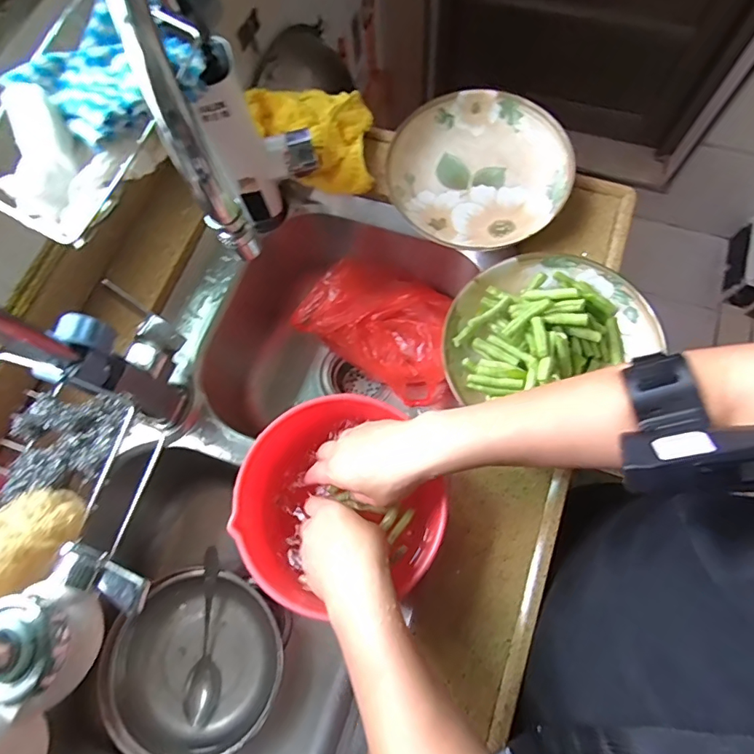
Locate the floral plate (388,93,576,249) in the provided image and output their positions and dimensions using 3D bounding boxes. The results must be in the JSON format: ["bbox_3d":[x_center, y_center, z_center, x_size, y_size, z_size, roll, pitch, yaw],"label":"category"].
[{"bbox_3d":[0.110,-0.226,0.534,0.193,0.042,0.180,-1,71,2],"label":"floral plate"}]

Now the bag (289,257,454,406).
[{"bbox_3d":[0.012,-0.076,0.644,0.196,0.102,0.133,30,75,12],"label":"bag"}]

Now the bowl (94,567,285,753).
[{"bbox_3d":[-0.223,0.345,0.581,0.195,0.056,0.195,-1,71,2],"label":"bowl"}]

